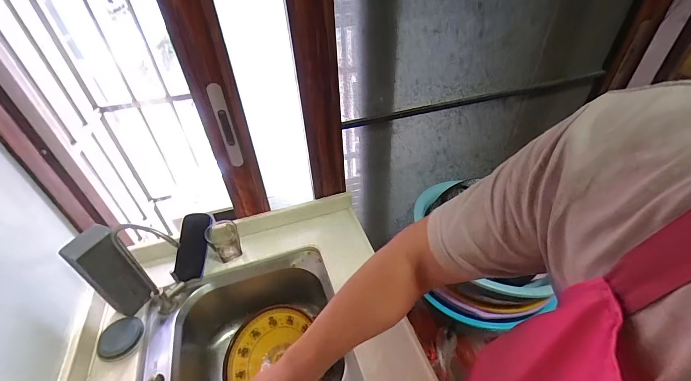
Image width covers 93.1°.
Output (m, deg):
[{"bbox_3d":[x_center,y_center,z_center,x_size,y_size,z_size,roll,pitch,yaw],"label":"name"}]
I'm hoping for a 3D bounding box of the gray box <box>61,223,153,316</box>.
[{"bbox_3d":[-0.454,0.161,0.638,0.062,0.188,0.073,21,47,26],"label":"gray box"}]

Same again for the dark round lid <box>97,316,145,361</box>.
[{"bbox_3d":[-0.449,0.294,0.653,0.072,0.010,0.083,5,44,-14],"label":"dark round lid"}]

